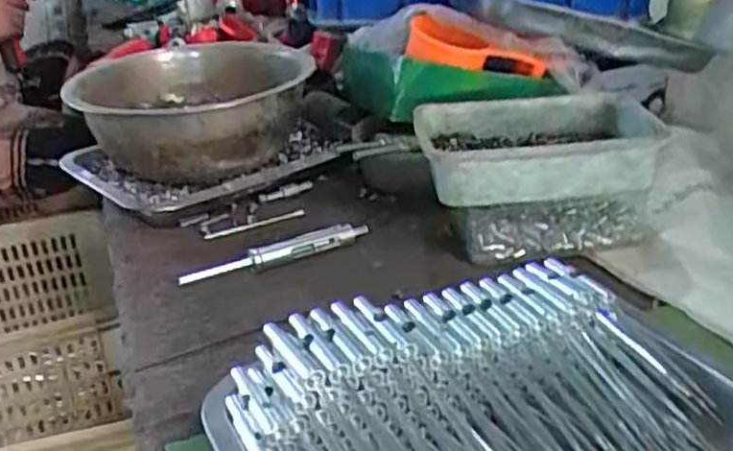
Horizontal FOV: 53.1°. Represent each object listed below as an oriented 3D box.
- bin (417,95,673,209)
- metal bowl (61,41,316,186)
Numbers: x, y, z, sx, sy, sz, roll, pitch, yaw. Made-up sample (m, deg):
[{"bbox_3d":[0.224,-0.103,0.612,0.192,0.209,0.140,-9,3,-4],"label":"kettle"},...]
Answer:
[{"bbox_3d":[0.124,-0.061,0.558,0.179,0.049,0.122,-6,29,-6],"label":"bin"},{"bbox_3d":[-0.152,-0.089,0.662,0.200,0.110,0.243,-11,30,-15],"label":"metal bowl"}]

